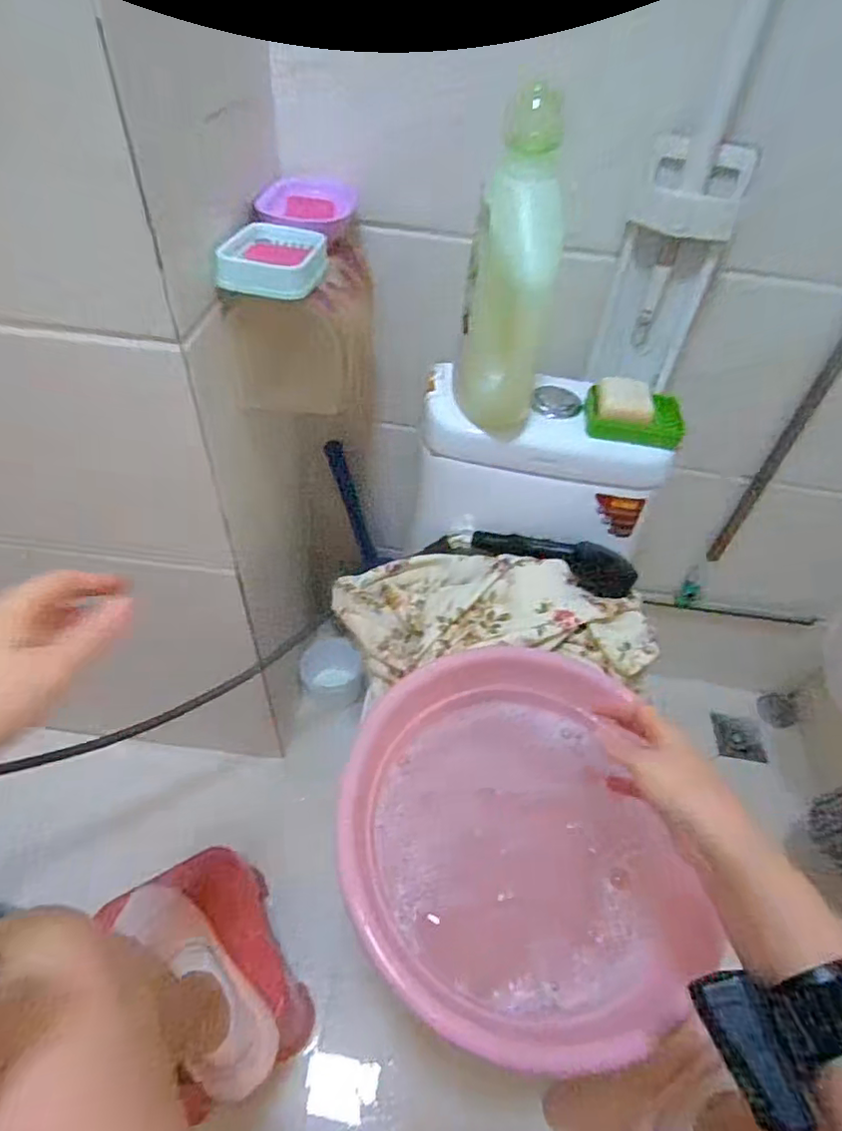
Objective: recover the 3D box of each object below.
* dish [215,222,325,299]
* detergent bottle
[{"bbox_3d":[-0.146,-0.297,0.567,0.091,0.036,0.088,6,48,-1],"label":"dish"},{"bbox_3d":[0.093,-0.287,0.601,0.096,0.299,0.093,7,48,0],"label":"detergent bottle"}]

